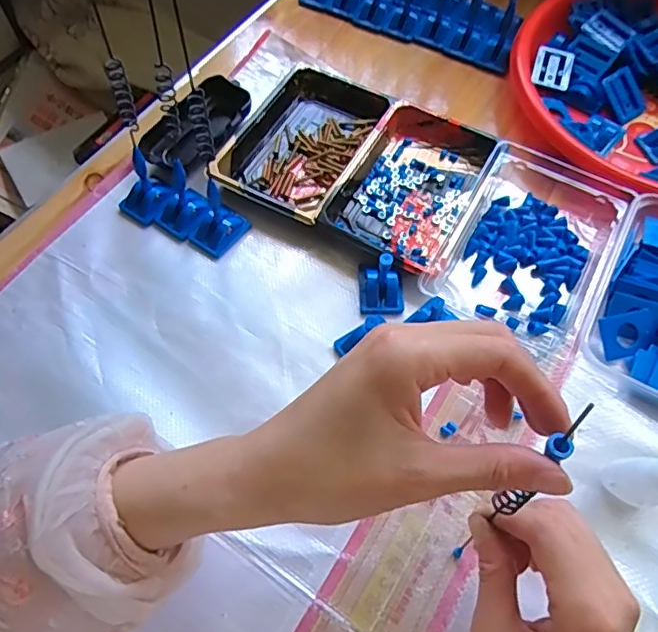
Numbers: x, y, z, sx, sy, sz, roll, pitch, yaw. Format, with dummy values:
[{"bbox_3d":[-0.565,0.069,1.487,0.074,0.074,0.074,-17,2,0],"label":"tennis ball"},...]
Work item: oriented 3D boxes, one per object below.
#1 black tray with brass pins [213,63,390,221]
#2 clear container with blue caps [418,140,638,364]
[{"bbox_3d":[-0.020,-0.156,0.501,0.104,0.022,0.164,25,64,13],"label":"black tray with brass pins"},{"bbox_3d":[0.160,-0.063,0.443,0.121,0.034,0.170,24,64,13],"label":"clear container with blue caps"}]

